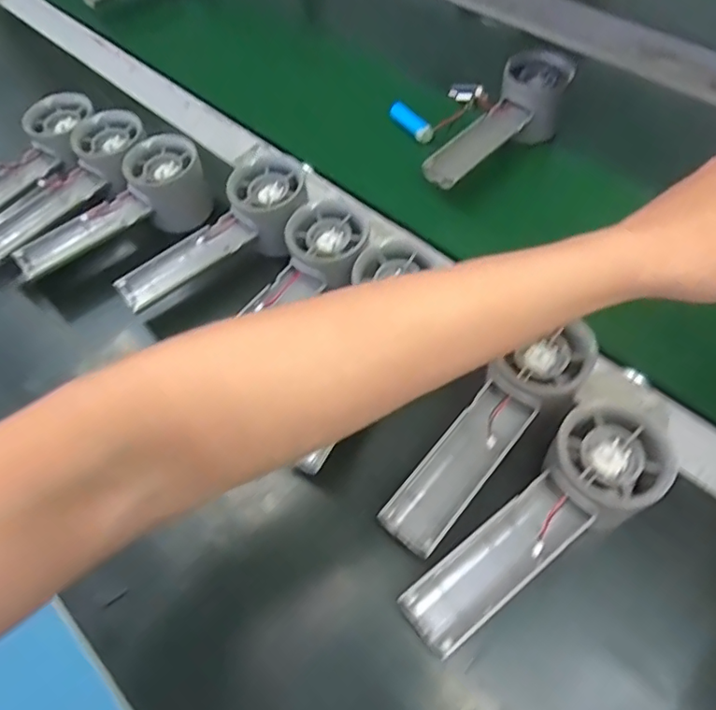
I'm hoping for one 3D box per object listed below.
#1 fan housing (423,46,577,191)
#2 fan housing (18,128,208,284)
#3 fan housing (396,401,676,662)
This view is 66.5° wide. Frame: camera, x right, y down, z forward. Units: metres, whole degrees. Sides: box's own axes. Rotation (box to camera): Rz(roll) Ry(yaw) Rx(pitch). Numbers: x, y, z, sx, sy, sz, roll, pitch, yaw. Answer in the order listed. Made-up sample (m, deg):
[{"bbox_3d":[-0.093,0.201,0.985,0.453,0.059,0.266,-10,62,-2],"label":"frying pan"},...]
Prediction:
[{"bbox_3d":[0.124,-0.197,0.461,0.056,0.041,0.160,33,66,21],"label":"fan housing"},{"bbox_3d":[-0.193,-0.107,0.438,0.156,0.066,0.047,-39,64,-18],"label":"fan housing"},{"bbox_3d":[0.096,0.090,0.282,0.157,0.037,0.053,-38,64,-18],"label":"fan housing"}]

